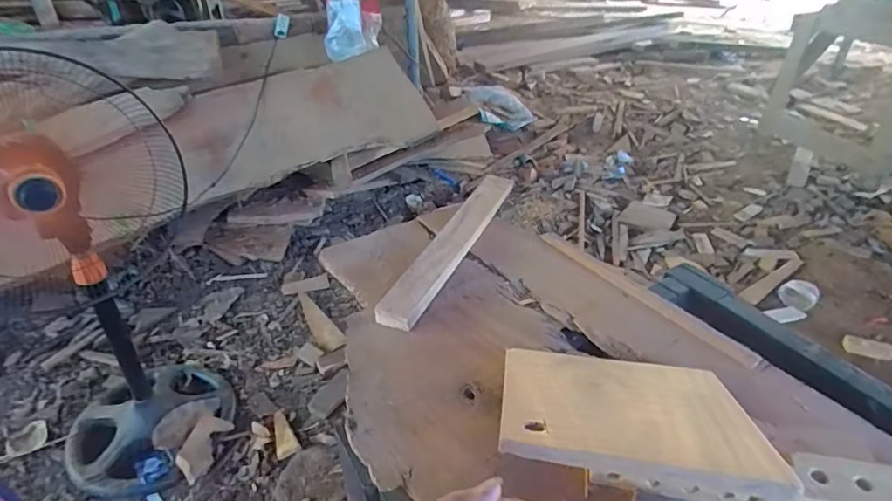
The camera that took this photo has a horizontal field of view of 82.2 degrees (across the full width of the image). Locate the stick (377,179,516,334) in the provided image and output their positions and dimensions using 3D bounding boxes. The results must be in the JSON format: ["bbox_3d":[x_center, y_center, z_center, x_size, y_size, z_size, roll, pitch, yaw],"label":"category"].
[{"bbox_3d":[0.013,-0.017,0.734,0.051,0.028,0.367,15,37,20],"label":"stick"}]

